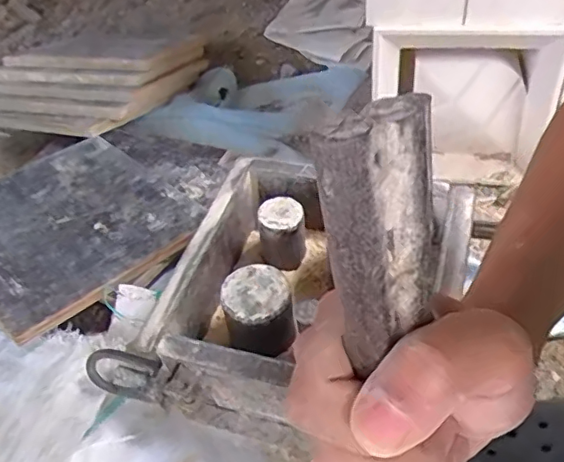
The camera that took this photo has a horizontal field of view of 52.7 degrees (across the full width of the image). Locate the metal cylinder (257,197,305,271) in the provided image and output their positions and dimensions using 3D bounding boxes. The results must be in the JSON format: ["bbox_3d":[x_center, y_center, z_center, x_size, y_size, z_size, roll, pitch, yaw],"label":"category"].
[{"bbox_3d":[0.001,0.005,0.553,0.044,0.069,0.039,-6,39,4],"label":"metal cylinder"}]

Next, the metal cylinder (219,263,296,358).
[{"bbox_3d":[-0.020,0.073,0.488,0.057,0.062,0.059,-6,39,5],"label":"metal cylinder"}]

